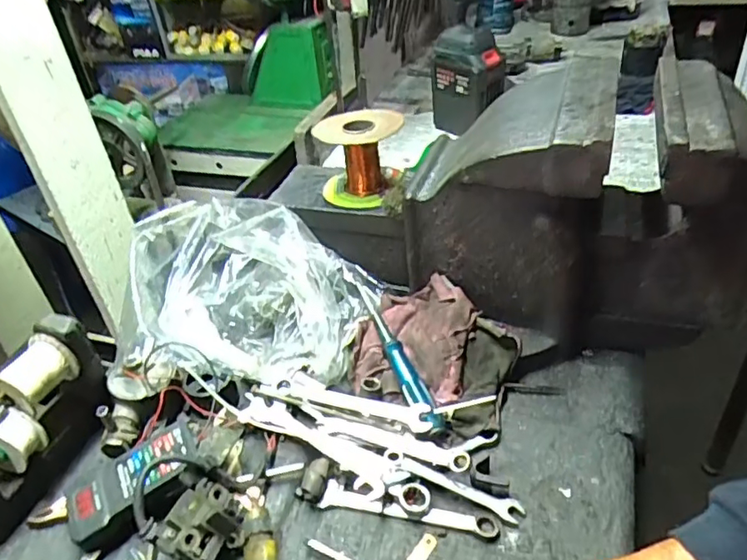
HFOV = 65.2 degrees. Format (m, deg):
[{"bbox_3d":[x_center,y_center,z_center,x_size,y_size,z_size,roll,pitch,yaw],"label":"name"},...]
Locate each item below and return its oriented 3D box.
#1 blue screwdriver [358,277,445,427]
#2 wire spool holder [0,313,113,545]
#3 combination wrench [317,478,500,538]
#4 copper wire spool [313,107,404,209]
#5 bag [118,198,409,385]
[{"bbox_3d":[0.021,0.073,0.602,0.022,0.017,0.186,-18,51,-15],"label":"blue screwdriver"},{"bbox_3d":[-0.321,0.132,0.536,0.060,0.146,0.160,7,39,17],"label":"wire spool holder"},{"bbox_3d":[0.029,0.200,0.515,0.158,0.013,0.025,7,39,17],"label":"combination wrench"},{"bbox_3d":[-0.015,-0.136,0.653,0.096,0.083,0.090,-4,37,3],"label":"copper wire spool"},{"bbox_3d":[-0.146,0.028,0.644,0.268,0.134,0.201,14,41,24],"label":"bag"}]

